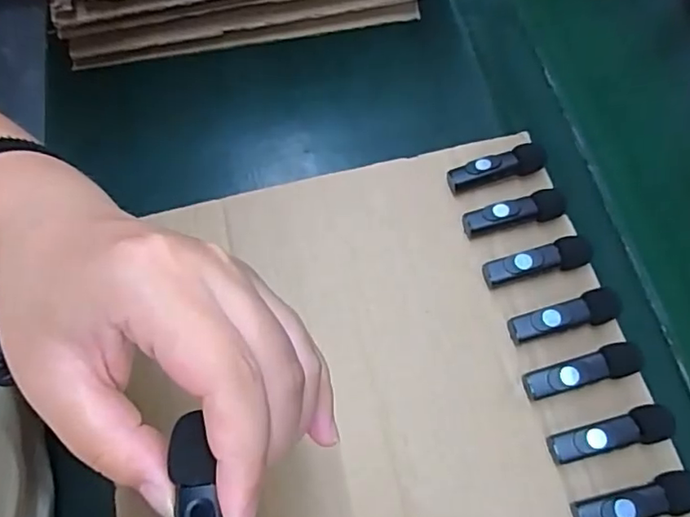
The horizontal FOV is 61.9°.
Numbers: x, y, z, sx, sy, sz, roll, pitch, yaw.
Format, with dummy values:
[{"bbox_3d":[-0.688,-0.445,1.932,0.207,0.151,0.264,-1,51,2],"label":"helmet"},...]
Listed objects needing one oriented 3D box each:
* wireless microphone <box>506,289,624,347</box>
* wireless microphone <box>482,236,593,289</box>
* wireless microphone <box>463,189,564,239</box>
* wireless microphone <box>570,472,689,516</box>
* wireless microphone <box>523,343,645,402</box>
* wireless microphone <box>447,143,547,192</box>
[{"bbox_3d":[0.128,0.034,0.334,0.064,0.017,0.018,-14,67,-8],"label":"wireless microphone"},{"bbox_3d":[0.117,0.002,0.346,0.064,0.014,0.017,-14,67,-8],"label":"wireless microphone"},{"bbox_3d":[0.106,-0.028,0.360,0.063,0.014,0.017,-11,67,-7],"label":"wireless microphone"},{"bbox_3d":[0.149,0.123,0.291,0.064,0.012,0.019,-9,67,-6],"label":"wireless microphone"},{"bbox_3d":[0.132,0.063,0.319,0.063,0.014,0.018,-14,67,-8],"label":"wireless microphone"},{"bbox_3d":[0.100,-0.059,0.374,0.064,0.017,0.015,-14,67,-8],"label":"wireless microphone"}]

